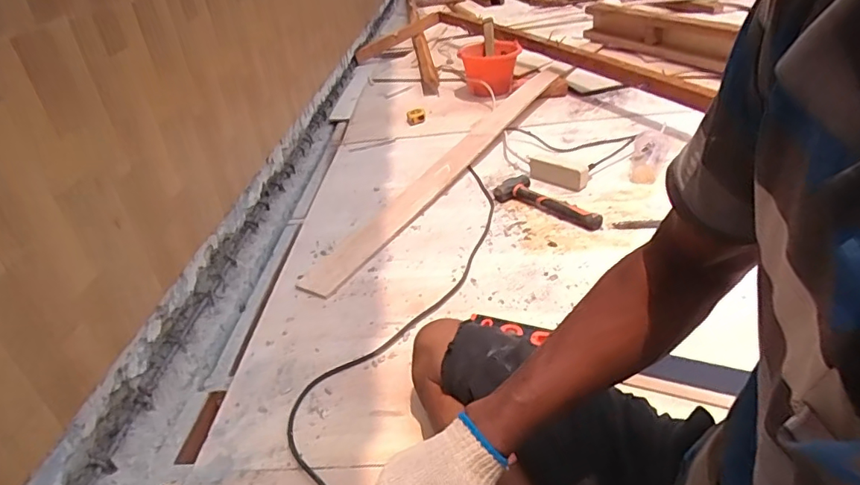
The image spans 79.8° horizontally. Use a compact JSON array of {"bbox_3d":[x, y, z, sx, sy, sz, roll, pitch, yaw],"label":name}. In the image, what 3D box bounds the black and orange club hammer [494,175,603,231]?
[{"bbox_3d":[0.291,-0.097,1.233,0.103,0.034,0.273,-32,43,-33],"label":"black and orange club hammer"}]

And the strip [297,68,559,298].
[{"bbox_3d":[0.087,-0.259,1.491,0.118,0.020,1.325,14,42,28],"label":"strip"}]

